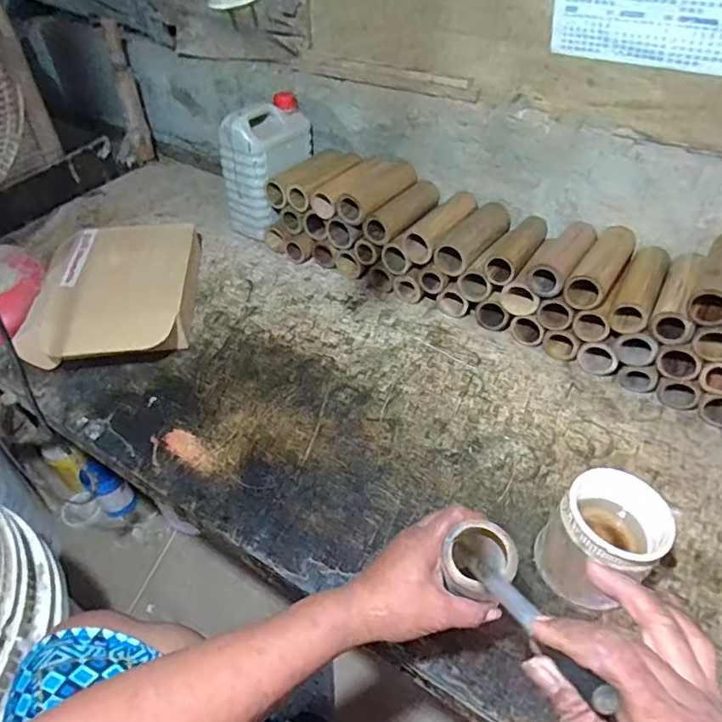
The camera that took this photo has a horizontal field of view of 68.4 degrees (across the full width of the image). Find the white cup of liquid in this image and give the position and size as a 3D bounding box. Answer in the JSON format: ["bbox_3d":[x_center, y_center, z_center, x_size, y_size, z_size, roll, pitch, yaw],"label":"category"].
[{"bbox_3d":[0.243,0.185,0.545,0.099,0.121,0.090,0,43,0],"label":"white cup of liquid"}]

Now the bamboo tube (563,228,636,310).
[{"bbox_3d":[0.367,-0.144,0.803,0.056,0.052,0.179,26,50,25],"label":"bamboo tube"}]

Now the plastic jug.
[{"bbox_3d":[-0.177,-0.377,1.045,0.105,0.233,0.172,21,48,21],"label":"plastic jug"}]

